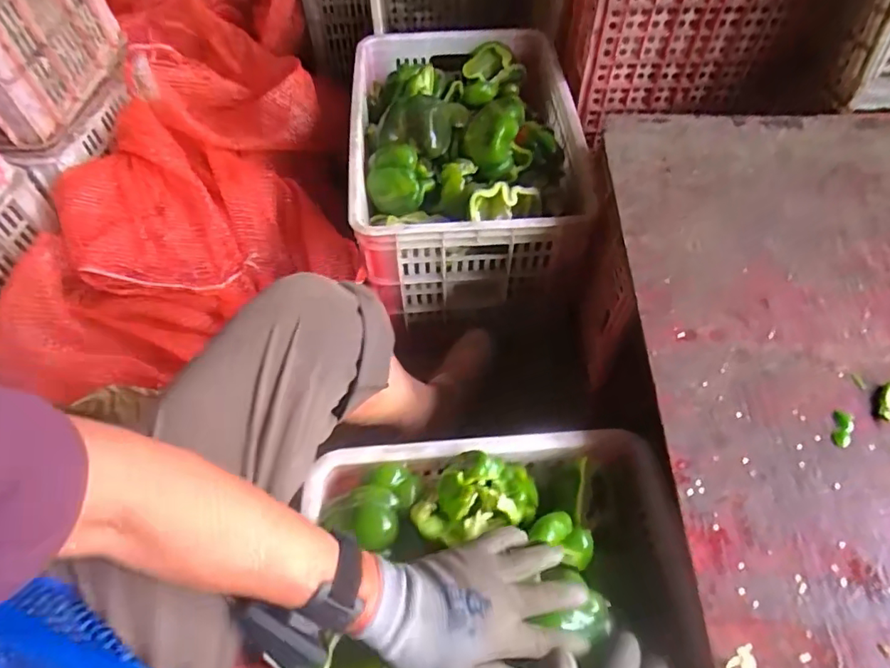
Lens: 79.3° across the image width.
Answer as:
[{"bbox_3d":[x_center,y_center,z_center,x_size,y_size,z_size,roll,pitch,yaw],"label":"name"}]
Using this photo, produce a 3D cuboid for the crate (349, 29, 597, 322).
[{"bbox_3d":[0.034,-0.333,0.962,0.368,0.218,0.571,-3,58,1],"label":"crate"}]

